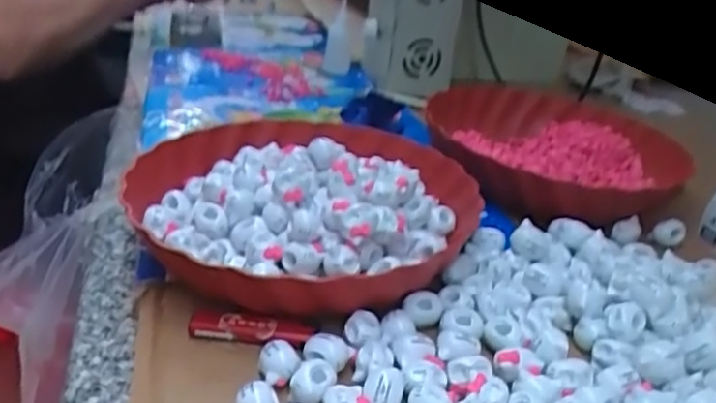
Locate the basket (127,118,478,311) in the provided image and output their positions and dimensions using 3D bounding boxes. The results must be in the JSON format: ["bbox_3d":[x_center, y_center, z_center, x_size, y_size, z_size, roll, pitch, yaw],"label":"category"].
[{"bbox_3d":[-0.039,0.004,0.471,0.220,0.066,0.226,-1,28,0],"label":"basket"}]

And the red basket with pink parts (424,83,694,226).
[{"bbox_3d":[0.196,-0.051,0.643,0.244,0.068,0.252,-1,28,0],"label":"red basket with pink parts"}]

